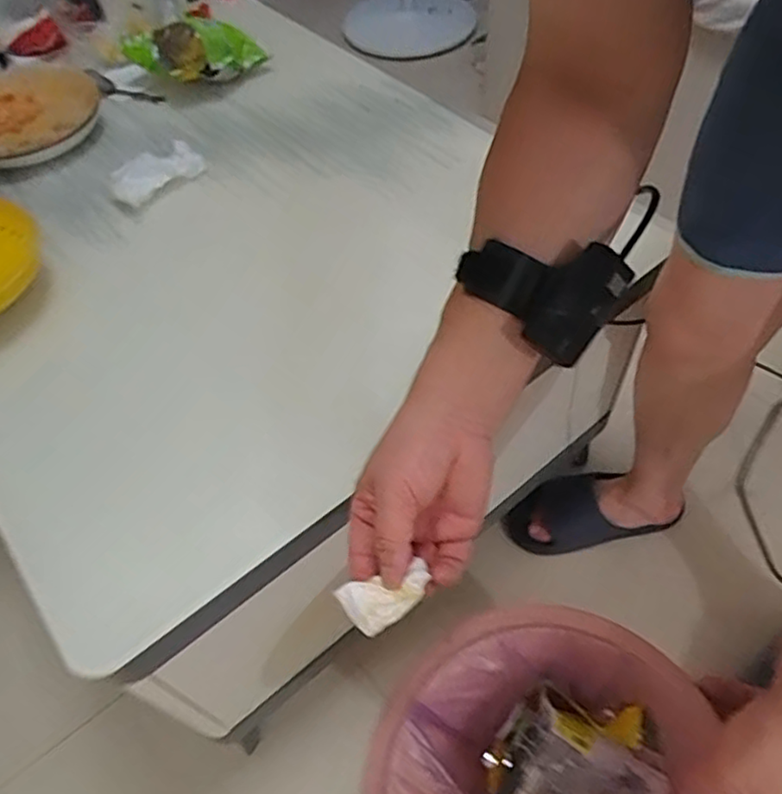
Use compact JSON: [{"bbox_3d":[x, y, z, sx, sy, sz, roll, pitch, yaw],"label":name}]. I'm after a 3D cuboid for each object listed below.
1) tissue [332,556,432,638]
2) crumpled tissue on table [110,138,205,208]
[{"bbox_3d":[-0.004,0.122,0.395,0.053,0.030,0.028,-14,54,-7],"label":"tissue"},{"bbox_3d":[-0.283,-0.267,0.775,0.055,0.027,0.122,25,59,20],"label":"crumpled tissue on table"}]

